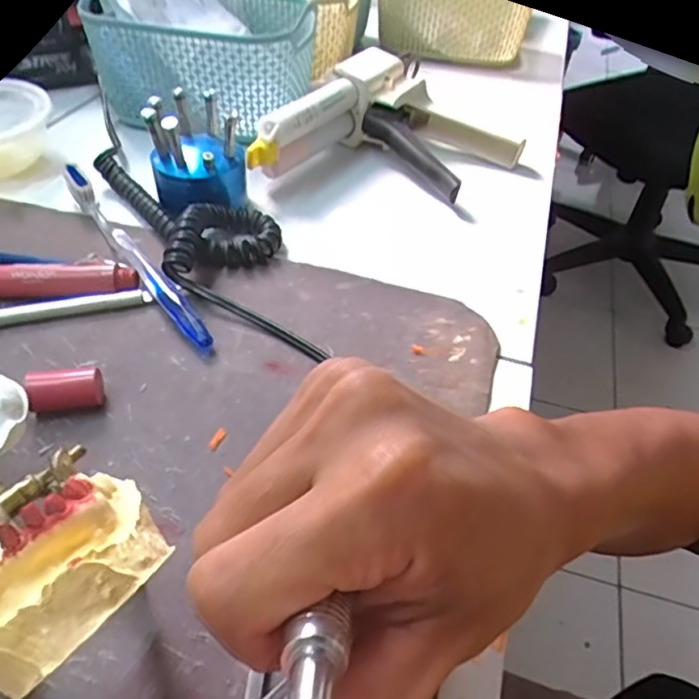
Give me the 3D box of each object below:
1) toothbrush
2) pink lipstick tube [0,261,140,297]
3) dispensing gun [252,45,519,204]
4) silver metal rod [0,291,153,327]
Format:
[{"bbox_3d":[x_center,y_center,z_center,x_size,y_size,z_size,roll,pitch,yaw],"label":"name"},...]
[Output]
[{"bbox_3d":[-0.127,-0.057,0.342,0.015,0.022,0.179,-28,53,-29],"label":"toothbrush"},{"bbox_3d":[-0.159,-0.036,0.320,0.087,0.018,0.015,0,44,-5],"label":"pink lipstick tube"},{"bbox_3d":[0.036,-0.154,0.433,0.161,0.058,0.148,17,45,12],"label":"dispensing gun"},{"bbox_3d":[-0.163,-0.019,0.309,0.114,0.009,0.007,-12,46,-16],"label":"silver metal rod"}]

